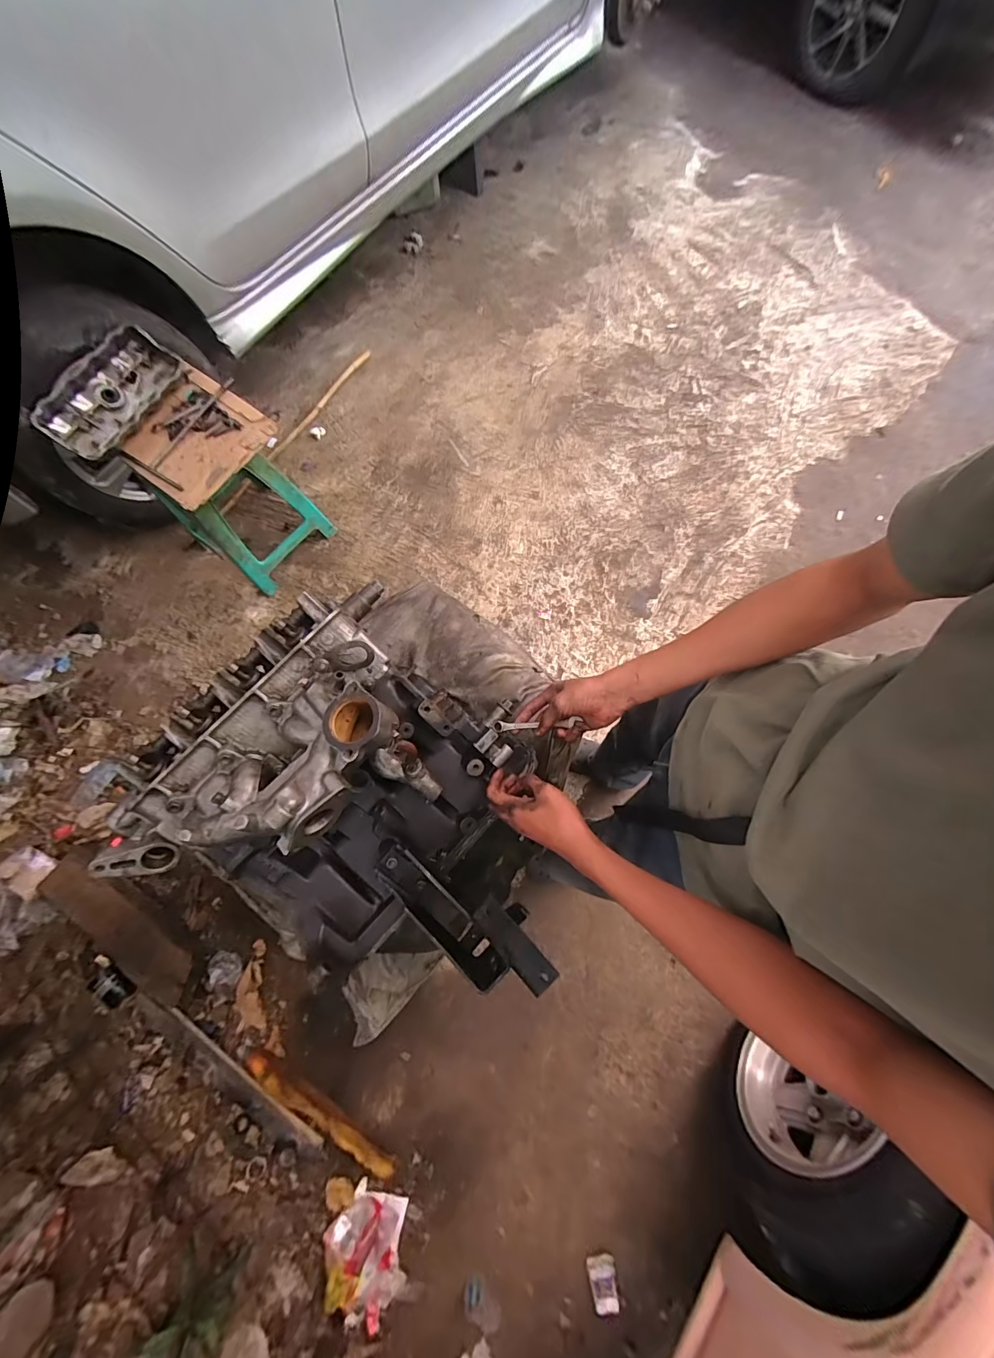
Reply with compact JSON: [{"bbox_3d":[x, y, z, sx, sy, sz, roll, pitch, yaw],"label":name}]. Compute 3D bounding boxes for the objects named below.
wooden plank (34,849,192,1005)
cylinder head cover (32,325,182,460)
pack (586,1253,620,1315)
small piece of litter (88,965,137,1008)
[{"bbox_3d":[-0.929,0.615,1.102,0.441,0.075,0.125,44,60,-4],"label":"wooden plank"},{"bbox_3d":[-0.877,-0.647,1.006,0.143,0.092,0.321,27,81,7],"label":"cylinder head cover"},{"bbox_3d":[0.246,1.385,1.009,0.063,0.032,0.088,-11,79,0],"label":"pack"},{"bbox_3d":[-0.929,0.740,1.055,0.096,0.039,0.082,44,83,9],"label":"small piece of litter"}]

